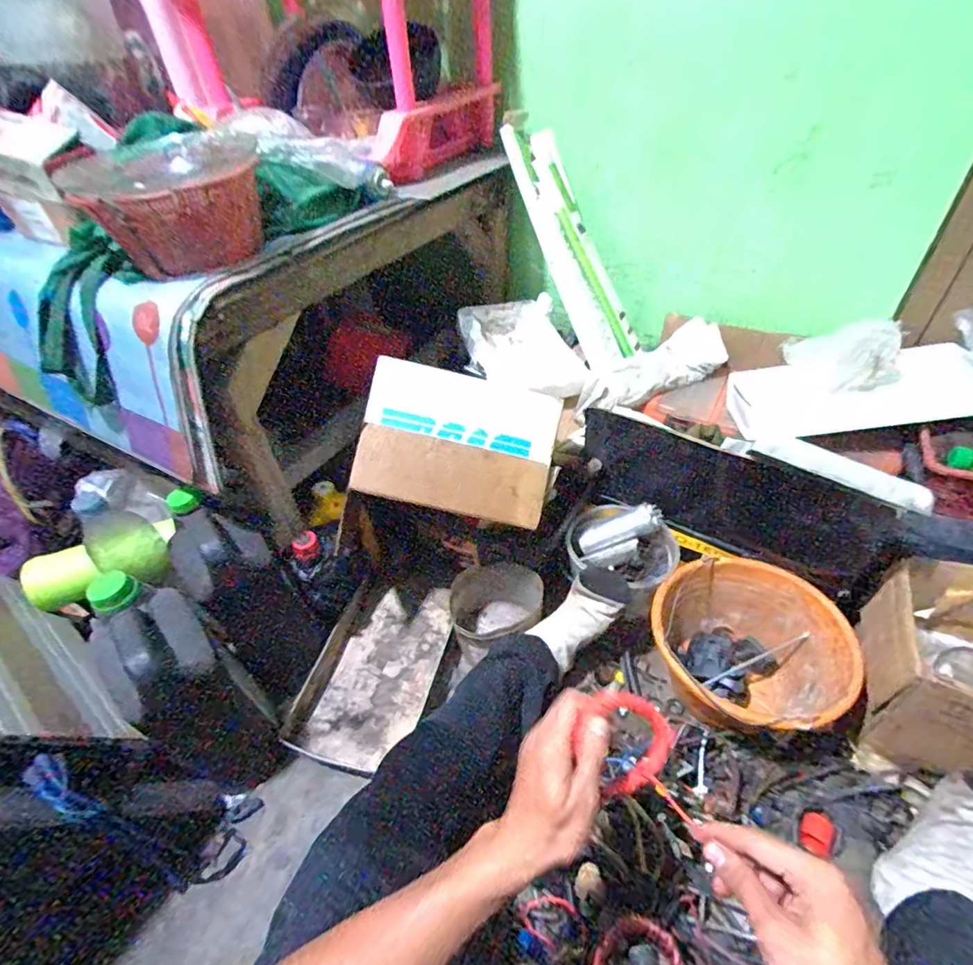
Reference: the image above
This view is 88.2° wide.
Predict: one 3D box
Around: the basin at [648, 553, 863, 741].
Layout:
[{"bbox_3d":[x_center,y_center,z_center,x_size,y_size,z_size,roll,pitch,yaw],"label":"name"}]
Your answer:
[{"bbox_3d":[0.379,0.253,0.748,0.263,0.180,0.244,-3,43,2],"label":"basin"}]

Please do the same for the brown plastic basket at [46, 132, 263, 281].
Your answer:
[{"bbox_3d":[-0.356,-0.331,0.605,0.161,0.115,0.186,19,48,23],"label":"brown plastic basket"}]

